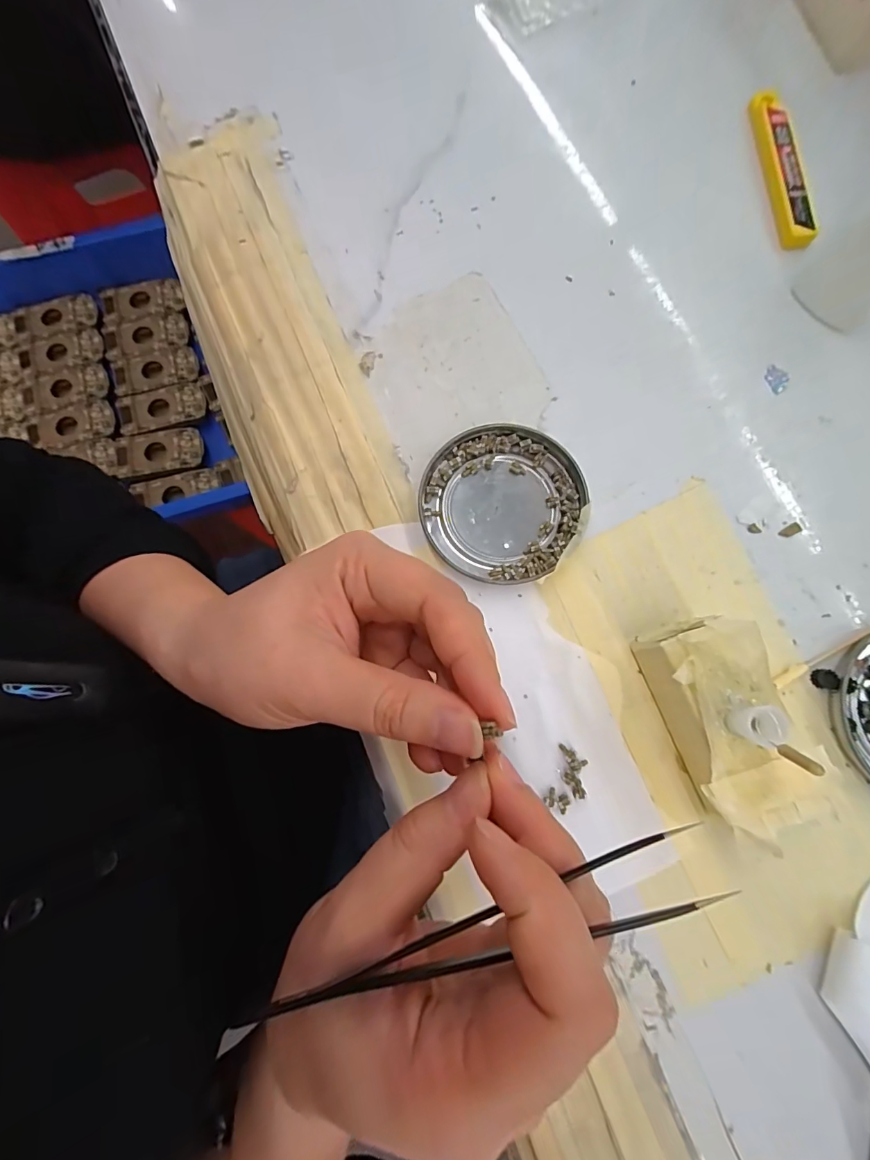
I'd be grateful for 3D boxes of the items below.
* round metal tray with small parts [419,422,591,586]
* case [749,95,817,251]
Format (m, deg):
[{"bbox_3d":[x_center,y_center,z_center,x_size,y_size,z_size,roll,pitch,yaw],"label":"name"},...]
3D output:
[{"bbox_3d":[0.034,-0.038,0.234,0.079,0.011,0.077,0,78,1],"label":"round metal tray with small parts"},{"bbox_3d":[0.193,-0.229,0.266,0.018,0.011,0.098,-5,78,0],"label":"case"}]

